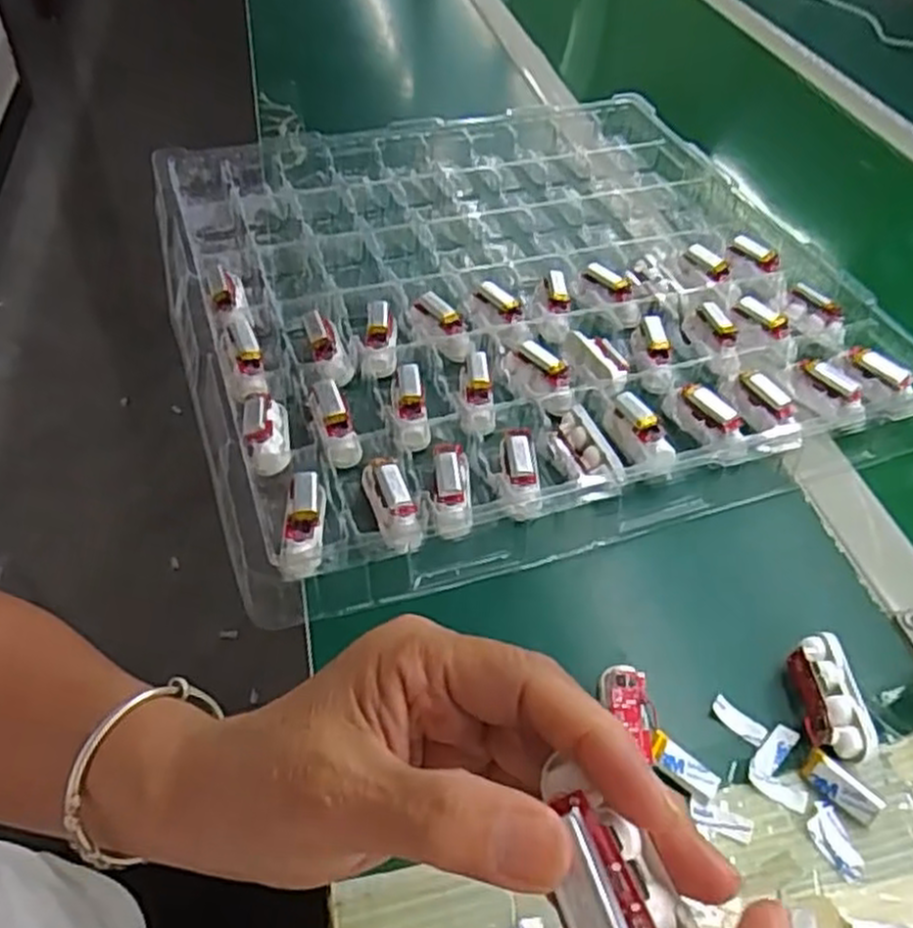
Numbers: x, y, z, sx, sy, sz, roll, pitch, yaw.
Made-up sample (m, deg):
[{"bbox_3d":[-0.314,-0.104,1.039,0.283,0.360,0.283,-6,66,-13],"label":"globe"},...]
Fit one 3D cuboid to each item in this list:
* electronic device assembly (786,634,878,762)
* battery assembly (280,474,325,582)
[{"bbox_3d":[0.175,0.111,0.369,0.027,0.018,0.057,3,48,-1],"label":"electronic device assembly"},{"bbox_3d":[-0.081,0.029,0.416,0.021,0.014,0.058,1,48,-2],"label":"battery assembly"}]

